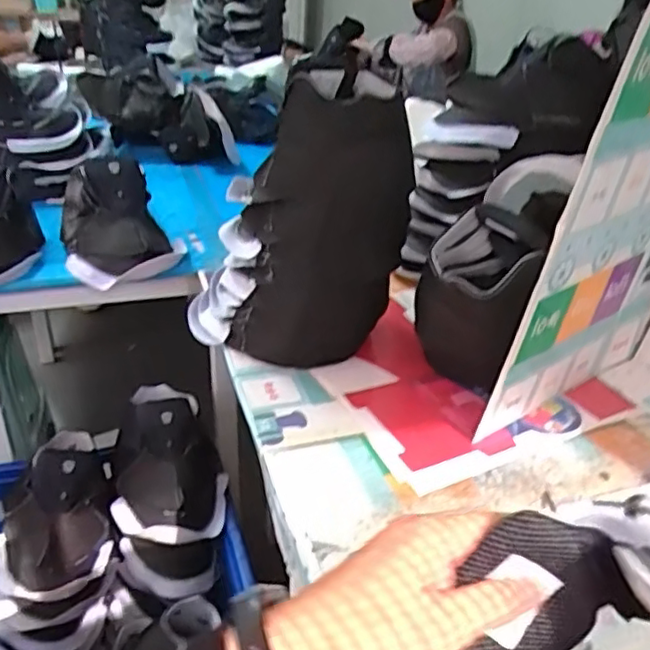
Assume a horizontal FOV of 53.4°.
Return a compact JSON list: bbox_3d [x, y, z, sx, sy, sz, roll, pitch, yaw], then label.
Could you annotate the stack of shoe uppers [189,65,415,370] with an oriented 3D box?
[{"bbox_3d":[-0.038,-0.113,0.803,0.282,0.347,0.134,25,37,35],"label":"stack of shoe uppers"}]

